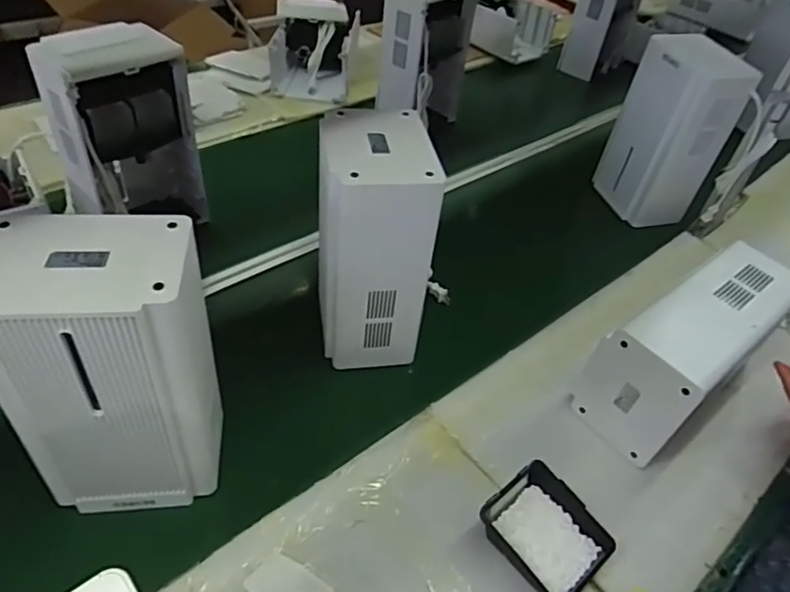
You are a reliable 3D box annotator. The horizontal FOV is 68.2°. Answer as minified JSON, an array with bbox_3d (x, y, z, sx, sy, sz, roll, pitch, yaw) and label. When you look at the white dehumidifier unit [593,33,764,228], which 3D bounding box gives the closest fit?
[{"bbox_3d":[0.575,-0.353,1.234,0.138,0.373,0.202,-7,42,-16],"label":"white dehumidifier unit"}]

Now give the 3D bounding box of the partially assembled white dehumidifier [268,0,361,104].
[{"bbox_3d":[-0.216,-0.675,1.594,0.222,0.176,0.291,3,40,-4],"label":"partially assembled white dehumidifier"}]

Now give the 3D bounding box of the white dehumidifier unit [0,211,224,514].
[{"bbox_3d":[-0.314,0.092,0.658,0.193,0.342,0.134,-1,41,-8],"label":"white dehumidifier unit"}]

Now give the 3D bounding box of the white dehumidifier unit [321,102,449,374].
[{"bbox_3d":[-0.033,-0.079,0.861,0.140,0.318,0.175,-3,41,-10],"label":"white dehumidifier unit"}]

